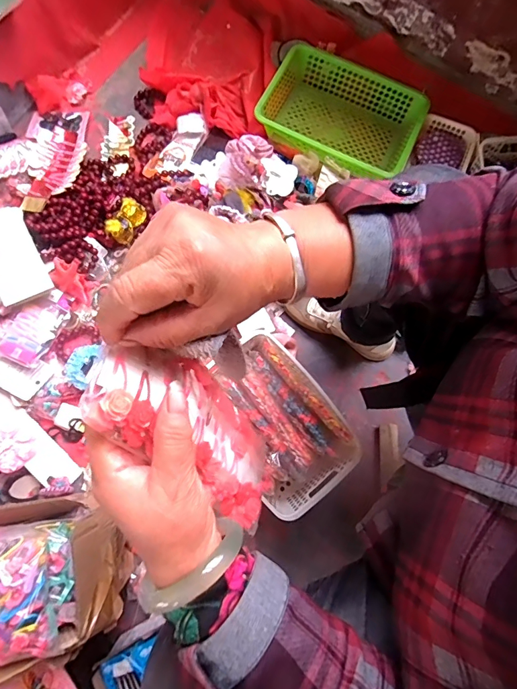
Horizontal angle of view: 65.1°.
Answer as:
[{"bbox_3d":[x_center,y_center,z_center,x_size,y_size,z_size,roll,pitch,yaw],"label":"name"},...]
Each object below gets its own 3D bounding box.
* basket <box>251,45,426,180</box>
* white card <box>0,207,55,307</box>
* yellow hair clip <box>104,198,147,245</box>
[{"bbox_3d":[0.186,-0.501,0.905,0.342,0.087,0.239,28,79,5],"label":"basket"},{"bbox_3d":[-0.485,-0.181,0.795,0.092,0.010,0.218,-26,73,-15],"label":"white card"},{"bbox_3d":[-0.268,-0.251,0.818,0.059,0.033,0.085,34,80,6],"label":"yellow hair clip"}]

